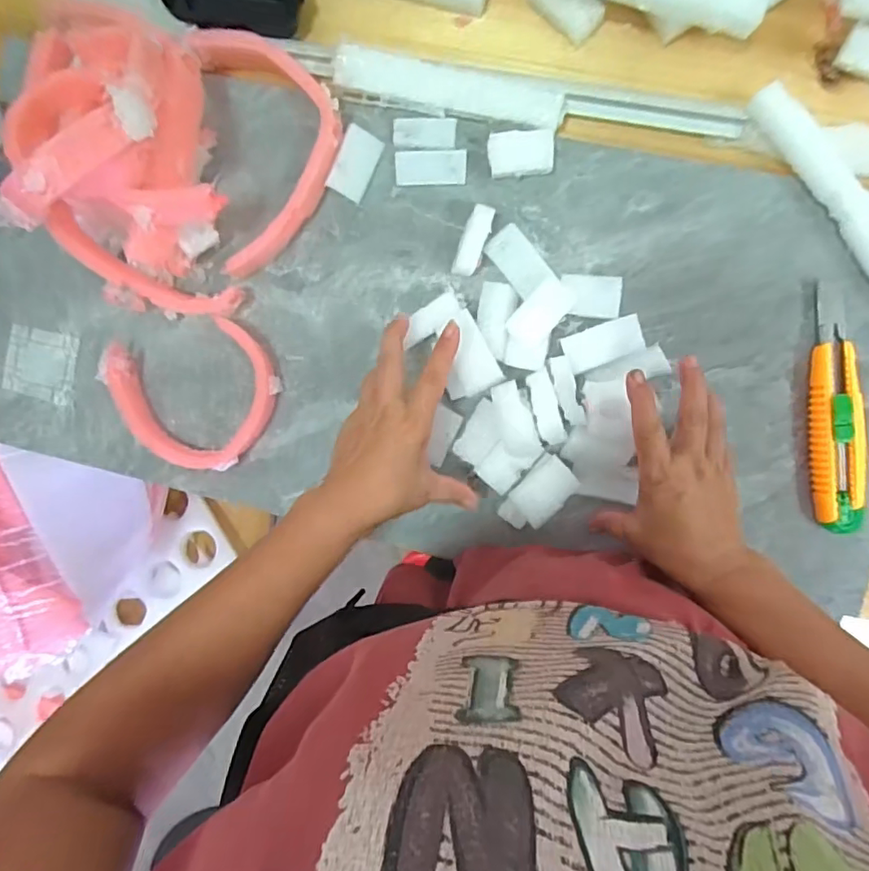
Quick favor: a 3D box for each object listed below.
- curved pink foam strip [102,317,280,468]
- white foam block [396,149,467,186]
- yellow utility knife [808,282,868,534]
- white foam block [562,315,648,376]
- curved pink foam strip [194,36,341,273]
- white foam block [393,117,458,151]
[{"bbox_3d":[-0.196,-0.028,0.467,0.133,0.029,0.115,-13,92,6],"label":"curved pink foam strip"},{"bbox_3d":[-0.003,-0.213,0.448,0.056,0.005,0.026,0,93,6],"label":"white foam block"},{"bbox_3d":[0.298,-0.016,0.419,0.032,0.019,0.173,-5,93,6],"label":"yellow utility knife"},{"bbox_3d":[0.129,-0.070,0.428,0.059,0.004,0.029,-19,88,1],"label":"white foam block"},{"bbox_3d":[-0.127,-0.233,0.450,0.108,0.034,0.194,-9,92,6],"label":"curved pink foam strip"},{"bbox_3d":[-0.007,-0.240,0.447,0.049,0.004,0.026,3,93,6],"label":"white foam block"}]

